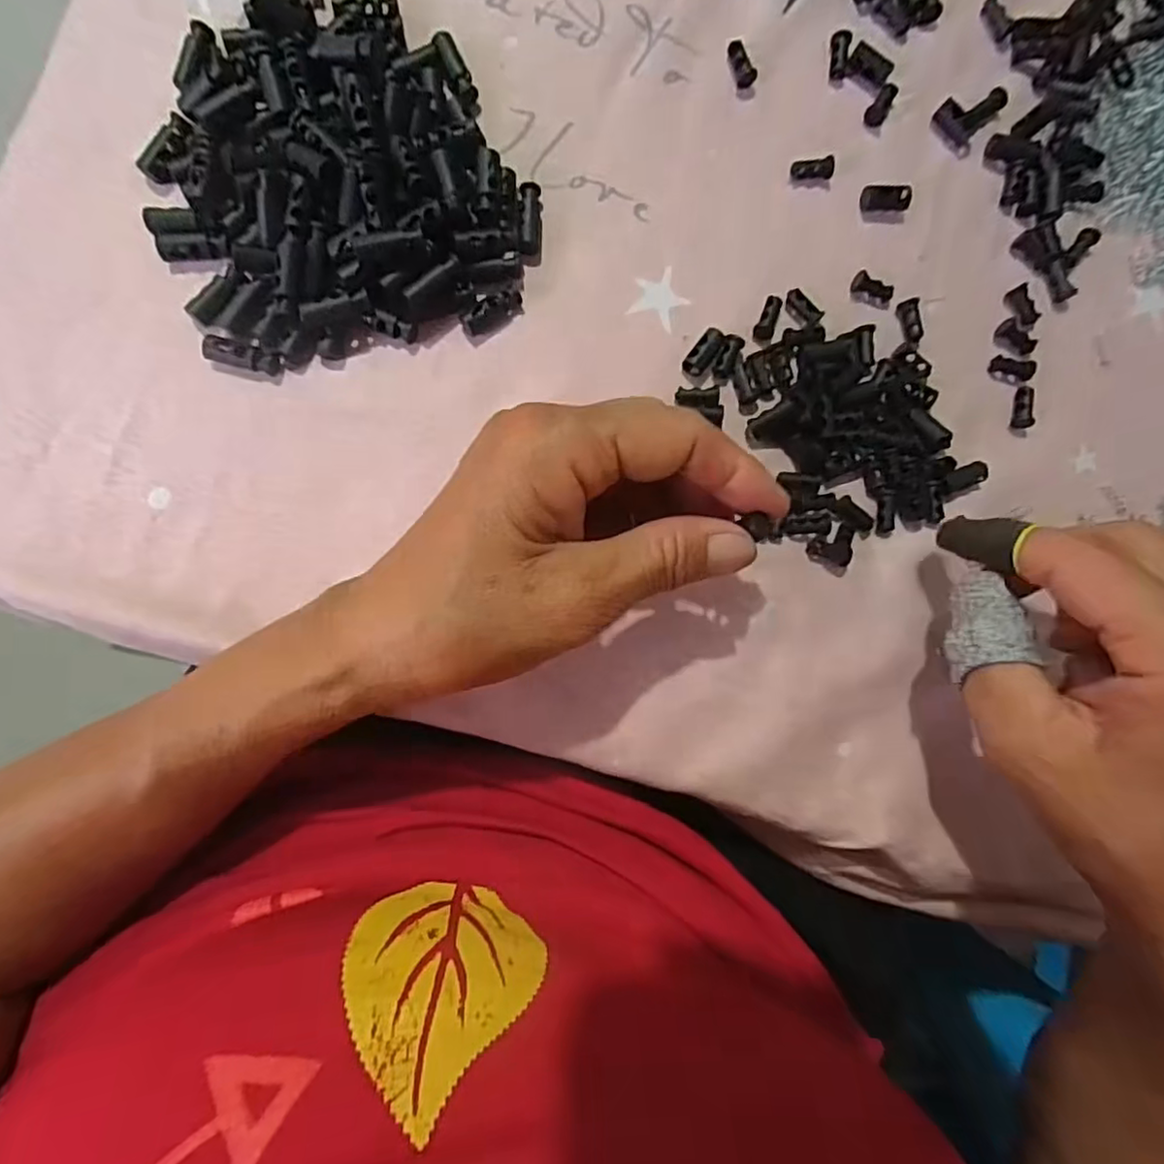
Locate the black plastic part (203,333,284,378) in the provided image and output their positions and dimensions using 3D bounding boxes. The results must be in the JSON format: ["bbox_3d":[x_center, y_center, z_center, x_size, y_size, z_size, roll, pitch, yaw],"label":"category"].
[{"bbox_3d":[-0.123,-0.082,0.226,0.026,0.007,0.009,18,87,-5],"label":"black plastic part"}]

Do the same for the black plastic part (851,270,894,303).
[{"bbox_3d":[0.120,-0.122,0.256,0.017,0.004,0.007,15,87,-5],"label":"black plastic part"}]

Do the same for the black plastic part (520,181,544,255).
[{"bbox_3d":[-0.019,-0.140,0.242,0.009,0.008,0.028,-2,88,-5],"label":"black plastic part"}]

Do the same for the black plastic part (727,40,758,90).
[{"bbox_3d":[0.065,-0.211,0.253,0.008,0.005,0.017,-28,91,-6],"label":"black plastic part"}]

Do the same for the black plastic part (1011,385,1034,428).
[{"bbox_3d":[0.184,-0.073,0.260,0.007,0.006,0.017,6,88,-5],"label":"black plastic part"}]

